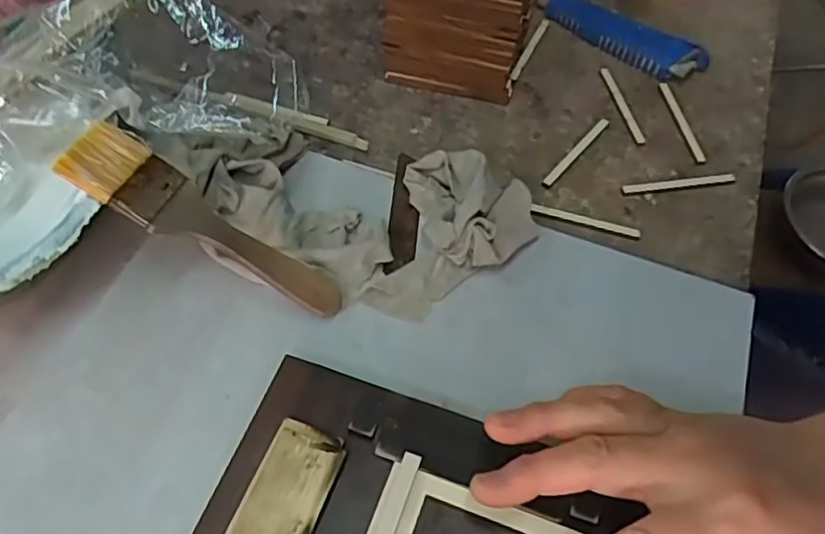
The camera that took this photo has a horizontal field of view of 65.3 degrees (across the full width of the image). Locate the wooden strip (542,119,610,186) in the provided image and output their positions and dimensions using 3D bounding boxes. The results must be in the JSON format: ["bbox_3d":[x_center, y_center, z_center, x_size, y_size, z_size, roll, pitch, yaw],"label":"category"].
[{"bbox_3d":[0.113,-0.080,0.445,0.007,0.007,0.075,37,61,19],"label":"wooden strip"}]

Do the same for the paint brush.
[{"bbox_3d":[-0.102,-0.021,0.332,0.151,0.008,0.043,34,46,-16],"label":"paint brush"}]

